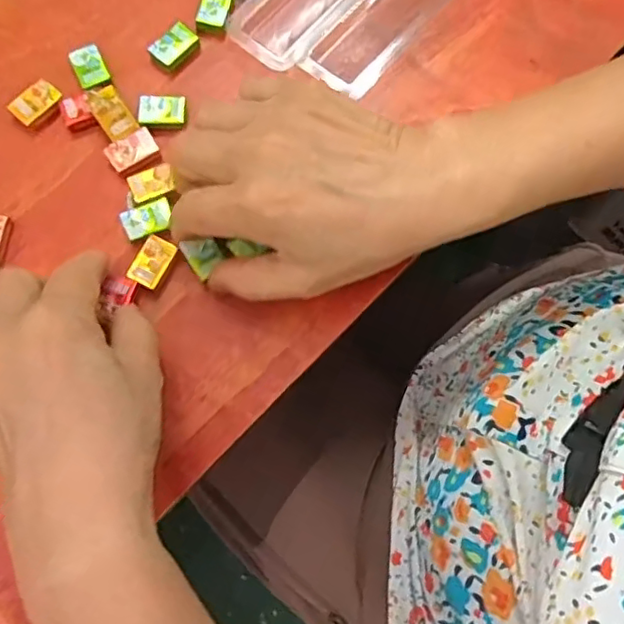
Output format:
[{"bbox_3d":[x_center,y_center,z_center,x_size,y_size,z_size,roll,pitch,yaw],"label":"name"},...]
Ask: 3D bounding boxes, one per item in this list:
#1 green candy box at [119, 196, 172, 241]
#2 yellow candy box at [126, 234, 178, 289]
[{"bbox_3d":[-0.085,-0.048,0.306,0.025,0.006,0.017,-18,78,-6],"label":"green candy box"},{"bbox_3d":[-0.081,-0.026,0.299,0.017,0.004,0.025,27,77,5],"label":"yellow candy box"}]

